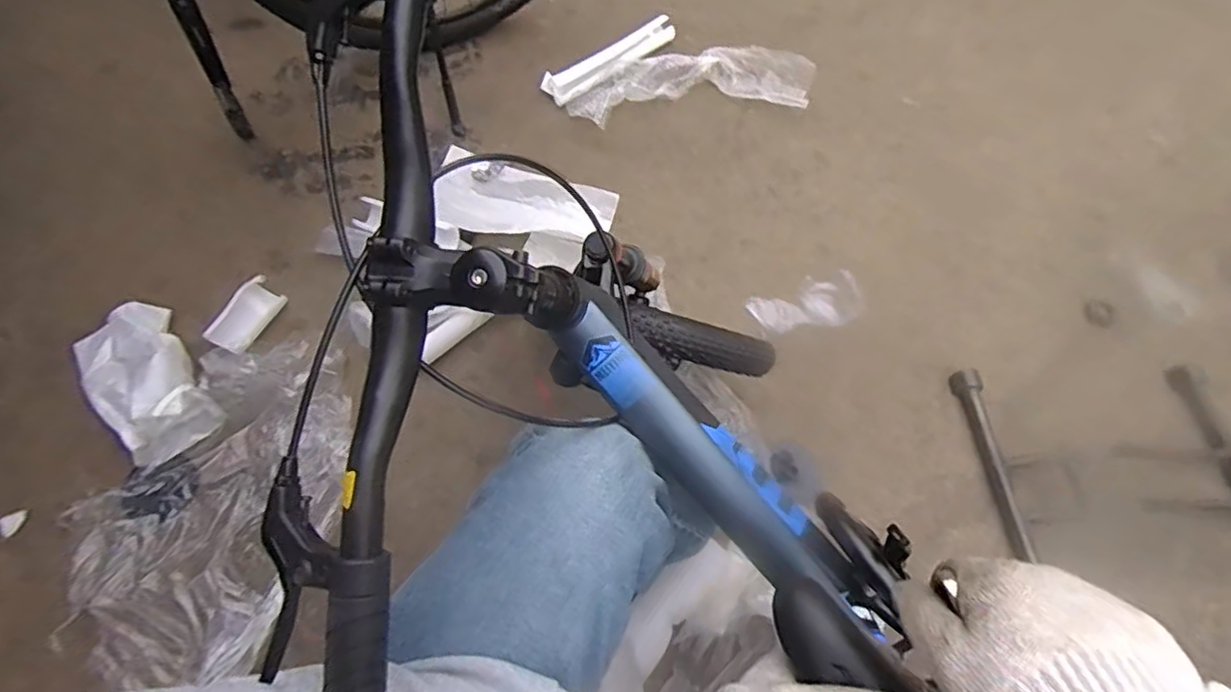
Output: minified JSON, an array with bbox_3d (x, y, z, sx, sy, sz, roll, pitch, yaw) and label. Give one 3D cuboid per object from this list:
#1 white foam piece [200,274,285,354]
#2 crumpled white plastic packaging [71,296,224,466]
[{"bbox_3d":[-0.620,-0.052,1.063,0.068,0.030,0.128,43,66,-23],"label":"white foam piece"},{"bbox_3d":[-0.726,0.056,0.984,0.158,0.101,0.295,-37,70,-18],"label":"crumpled white plastic packaging"}]

